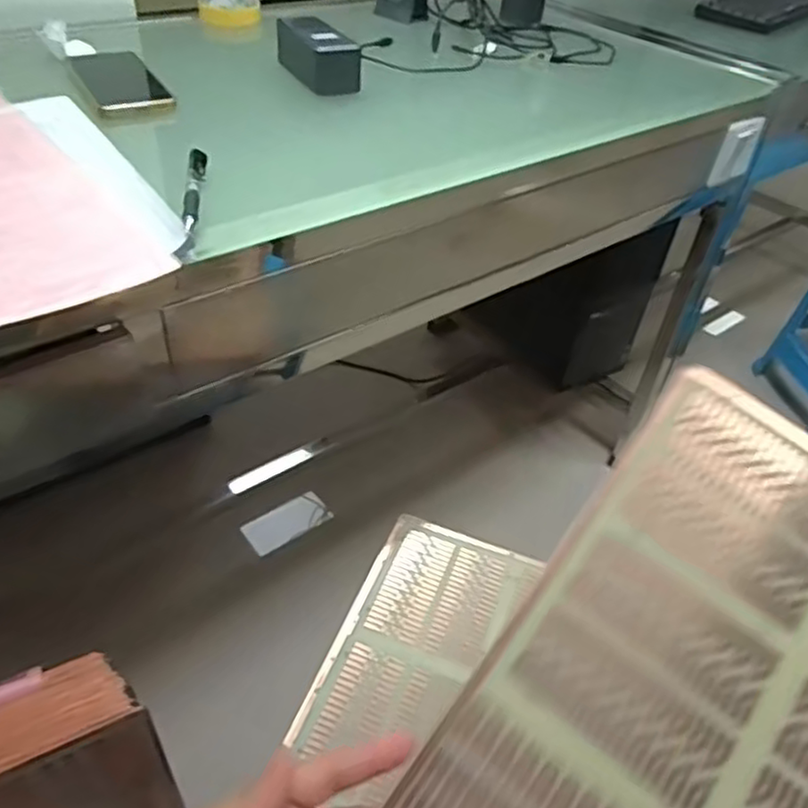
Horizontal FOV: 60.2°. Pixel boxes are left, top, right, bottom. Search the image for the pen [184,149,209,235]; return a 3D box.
[{"bbox_3d":[-0.165,-0.167,0.549,0.013,0.015,0.163,-4,42,-9],"label":"pen"}]

